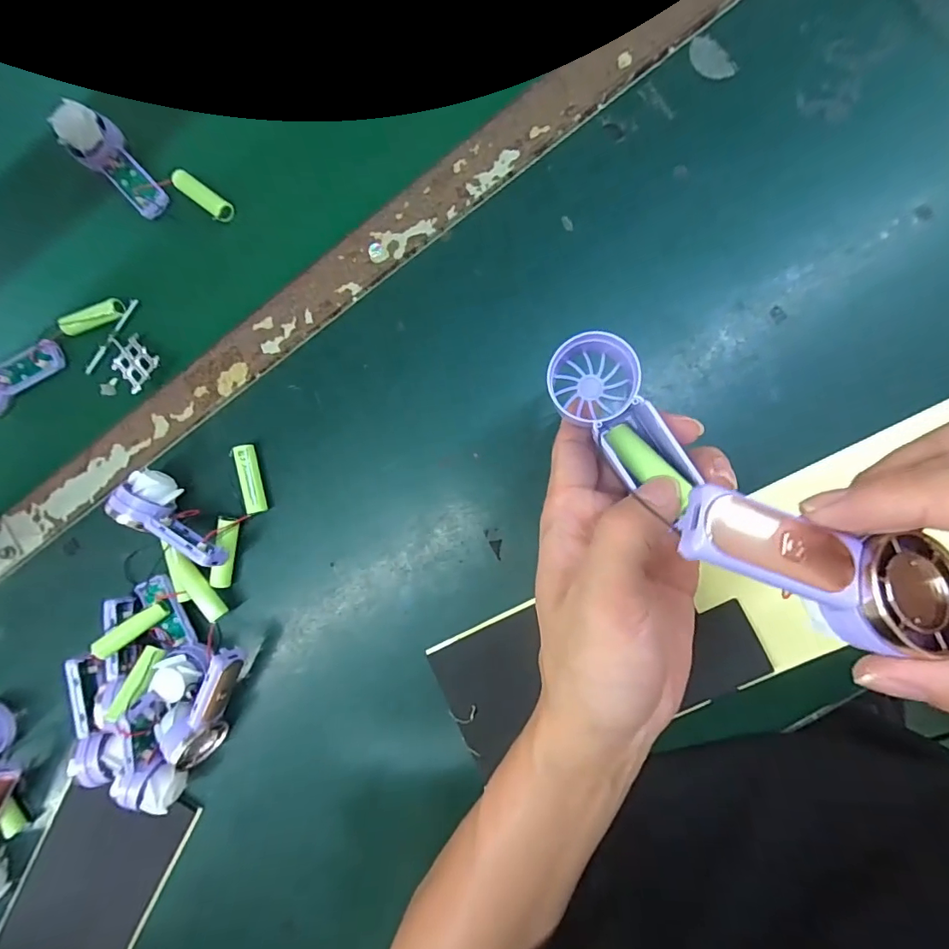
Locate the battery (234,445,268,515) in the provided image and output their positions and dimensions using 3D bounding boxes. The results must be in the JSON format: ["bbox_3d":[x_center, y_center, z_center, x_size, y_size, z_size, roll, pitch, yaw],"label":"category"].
[{"bbox_3d":[-0.165,0.003,0.358,0.011,0.015,0.051,-12,89,9],"label":"battery"}]

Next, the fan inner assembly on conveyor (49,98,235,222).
[{"bbox_3d":[-0.244,-0.218,0.351,0.125,0.031,0.043,35,95,7],"label":"fan inner assembly on conveyor"}]

